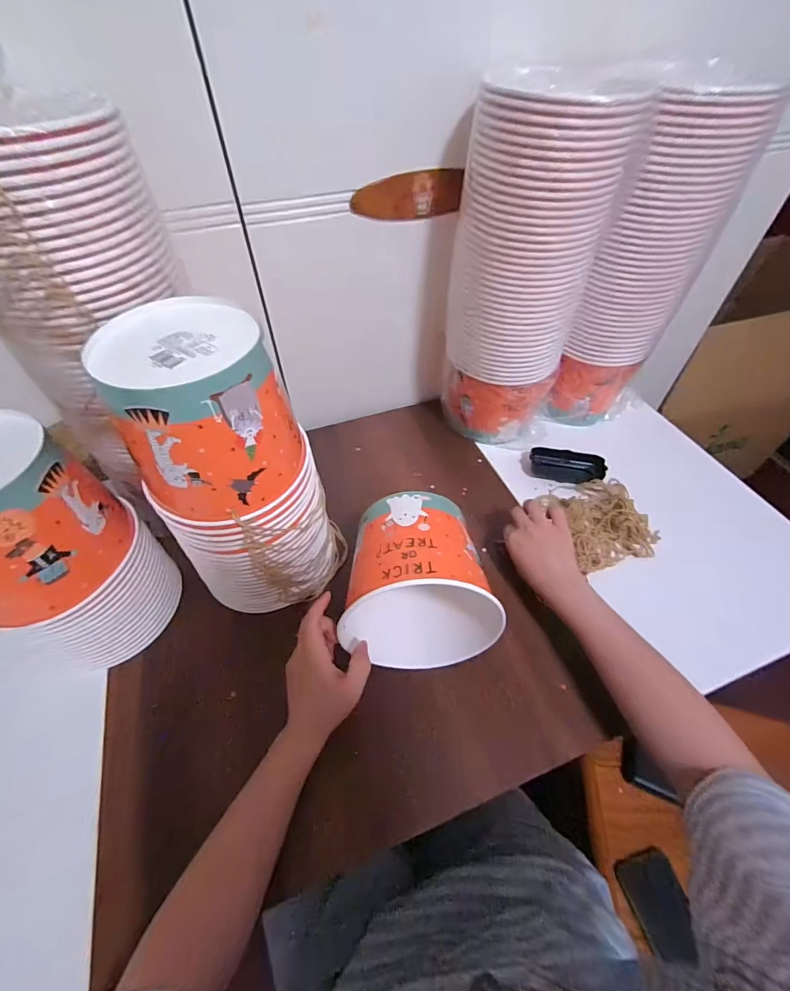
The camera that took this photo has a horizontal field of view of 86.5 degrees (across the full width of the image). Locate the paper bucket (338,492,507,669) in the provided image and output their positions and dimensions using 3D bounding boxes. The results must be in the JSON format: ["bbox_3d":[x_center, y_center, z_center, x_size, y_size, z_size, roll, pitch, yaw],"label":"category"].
[{"bbox_3d":[0.025,0.084,0.452,0.136,0.141,0.153,3,52,2],"label":"paper bucket"}]

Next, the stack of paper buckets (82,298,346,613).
[{"bbox_3d":[-0.155,-0.008,0.434,0.147,0.308,0.146,14,53,11],"label":"stack of paper buckets"}]

